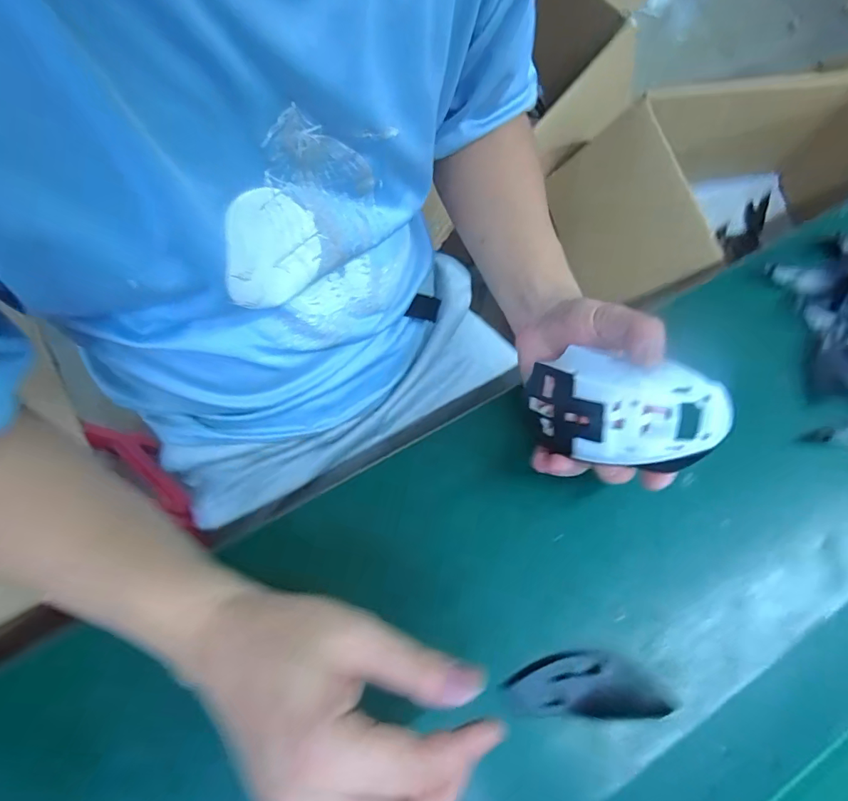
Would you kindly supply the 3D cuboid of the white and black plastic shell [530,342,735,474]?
[{"bbox_3d":[0.121,0.005,0.285,0.106,0.032,0.062,8,104,19],"label":"white and black plastic shell"}]

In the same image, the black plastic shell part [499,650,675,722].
[{"bbox_3d":[0.101,0.180,0.297,0.098,0.014,0.036,2,66,-2],"label":"black plastic shell part"}]

